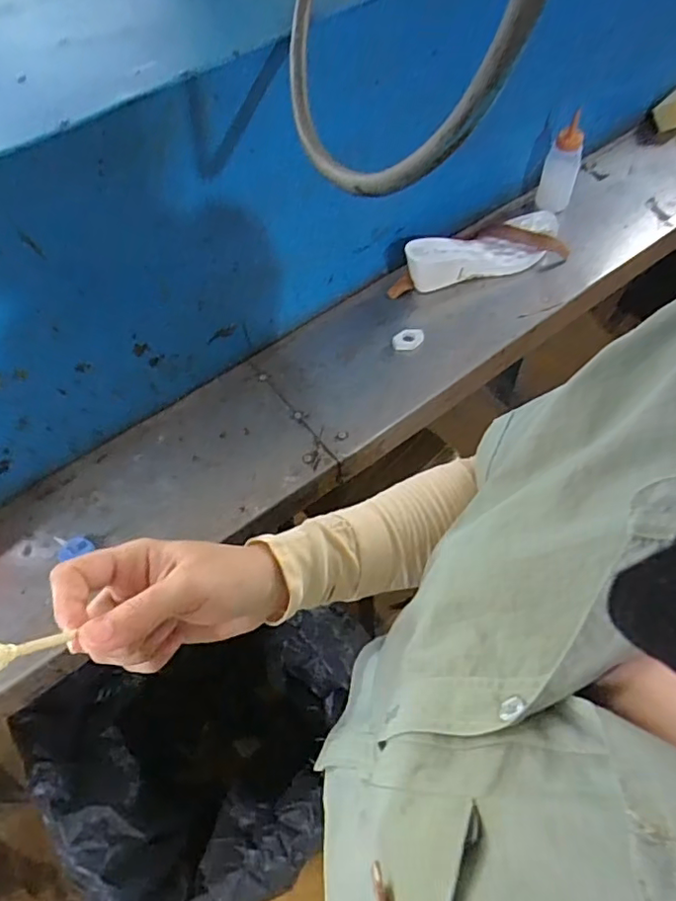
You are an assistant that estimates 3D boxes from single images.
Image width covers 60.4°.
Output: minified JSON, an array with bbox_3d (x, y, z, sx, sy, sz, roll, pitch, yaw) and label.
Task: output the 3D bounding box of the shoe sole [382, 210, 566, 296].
[{"bbox_3d":[0.201,-0.297,0.834,0.279,0.073,0.091,-16,60,-6],"label":"shoe sole"}]

